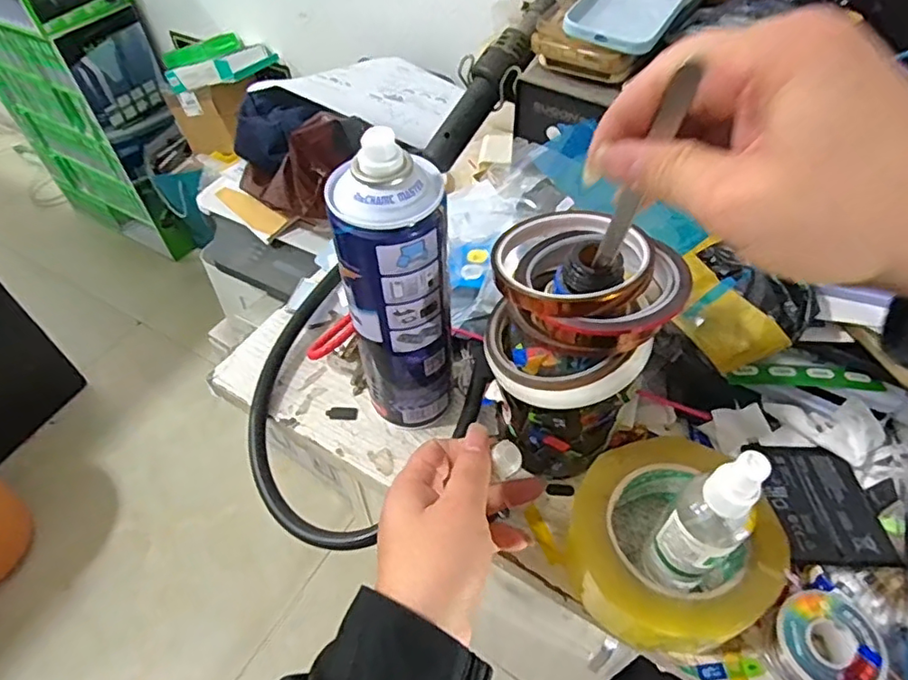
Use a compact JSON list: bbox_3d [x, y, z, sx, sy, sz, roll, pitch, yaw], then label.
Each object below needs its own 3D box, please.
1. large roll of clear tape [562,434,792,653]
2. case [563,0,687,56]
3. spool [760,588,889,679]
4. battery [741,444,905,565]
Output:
[{"bbox_3d":[0.130,0.127,0.363,0.119,0.048,0.115,-1,51,1],"label":"large roll of clear tape"},{"bbox_3d":[0.156,-0.292,0.496,0.075,0.015,0.165,23,55,19],"label":"case"},{"bbox_3d":[0.207,0.174,0.330,0.052,0.032,0.053,-1,51,1],"label":"spool"},{"bbox_3d":[0.236,0.099,0.371,0.069,0.012,0.085,-1,40,5],"label":"battery"}]

